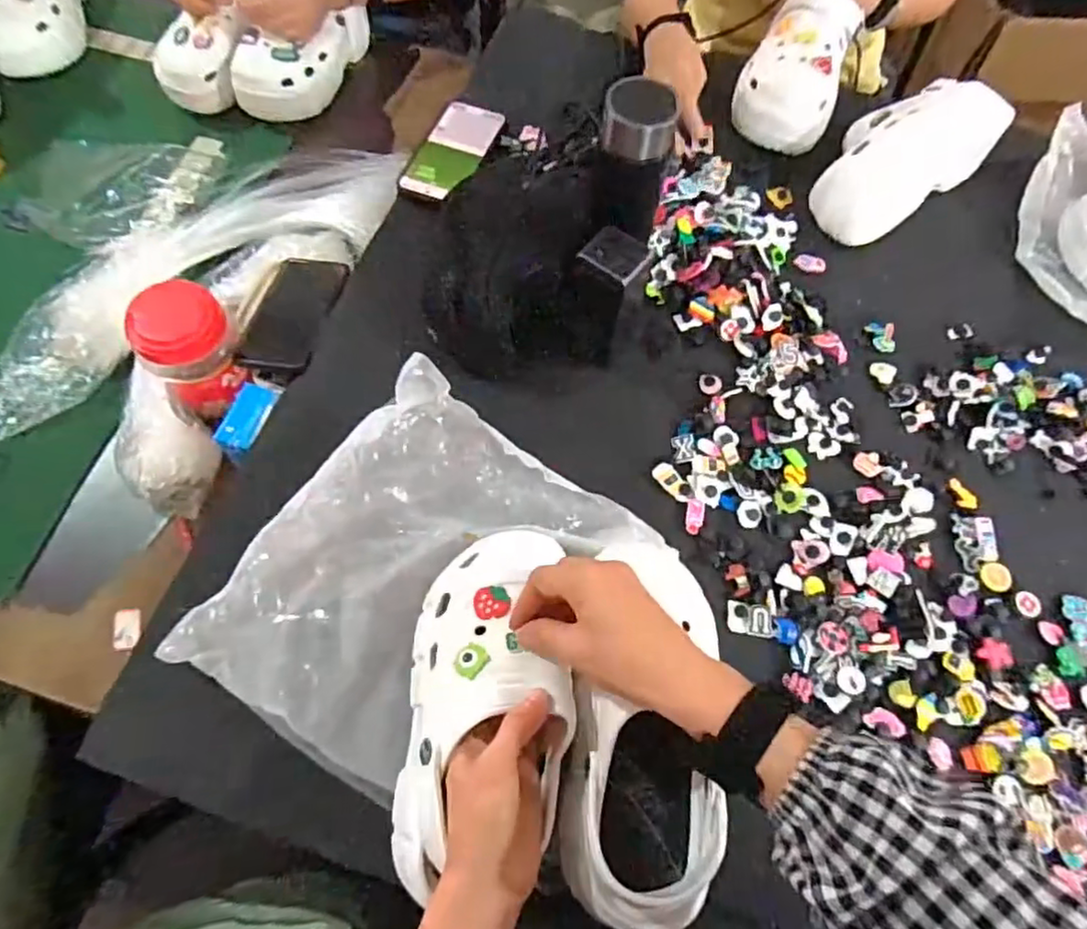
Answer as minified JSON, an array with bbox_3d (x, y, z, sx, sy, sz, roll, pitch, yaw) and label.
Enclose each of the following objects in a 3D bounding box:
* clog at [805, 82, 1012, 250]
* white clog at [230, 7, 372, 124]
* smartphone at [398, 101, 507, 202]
[{"bbox_3d":[0.397,-0.347,0.729,0.245,0.099,0.111,-34,72,-16],"label":"clog"},{"bbox_3d":[-0.339,-0.578,0.918,0.108,0.084,0.208,20,67,6],"label":"white clog"},{"bbox_3d":[-0.105,-0.360,0.752,0.076,0.009,0.167,20,63,5],"label":"smartphone"}]

